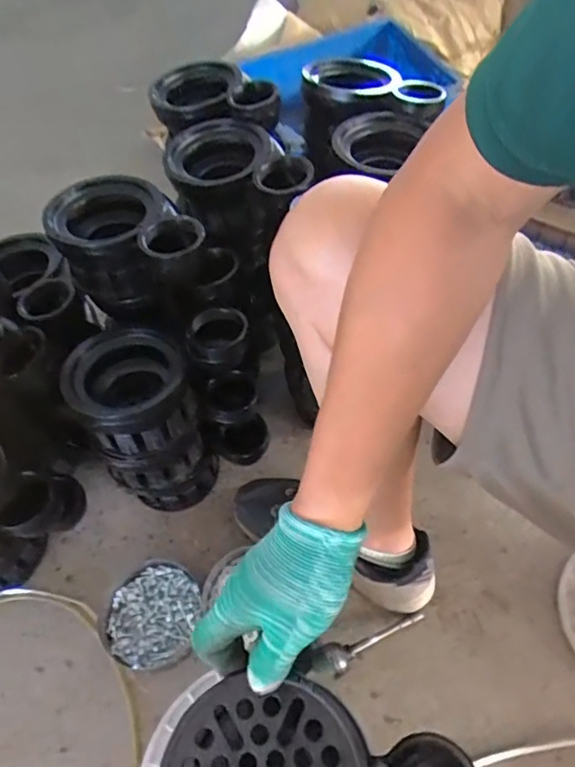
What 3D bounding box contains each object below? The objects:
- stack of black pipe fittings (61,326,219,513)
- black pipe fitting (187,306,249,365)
[{"bbox_3d":[-0.182,0.063,0.737,0.138,0.281,0.143,-18,54,-8],"label":"stack of black pipe fittings"},{"bbox_3d":[-0.084,-0.054,0.658,0.078,0.043,0.067,-21,54,-10],"label":"black pipe fitting"}]

